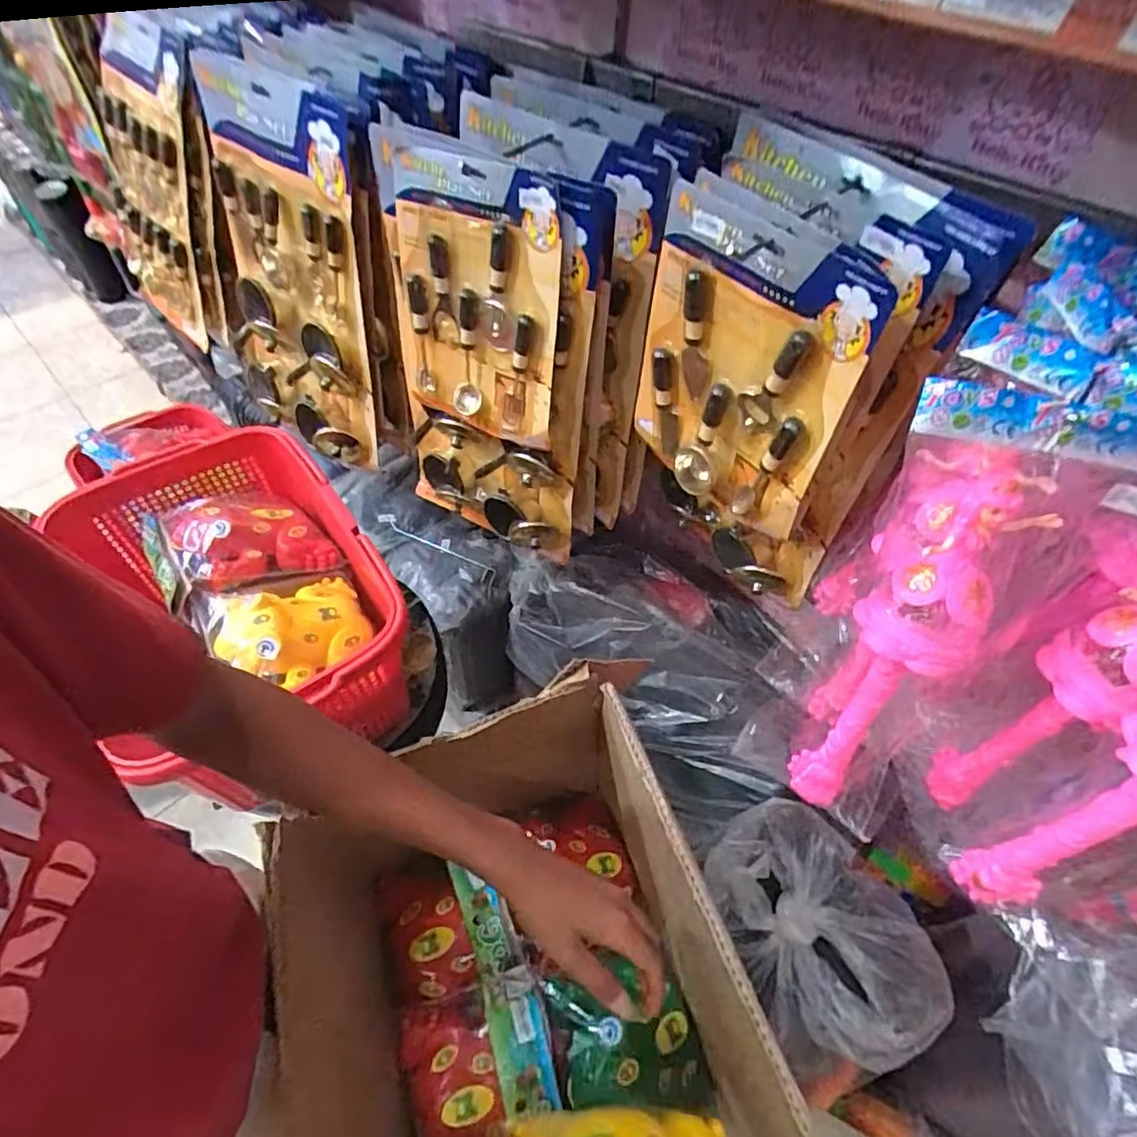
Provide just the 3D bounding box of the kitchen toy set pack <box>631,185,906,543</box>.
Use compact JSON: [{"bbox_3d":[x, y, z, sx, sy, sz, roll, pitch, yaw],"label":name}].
[{"bbox_3d":[0.142,-0.168,0.553,0.043,0.259,0.215,-26,58,-21],"label":"kitchen toy set pack"}]

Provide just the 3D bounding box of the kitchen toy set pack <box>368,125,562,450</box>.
[{"bbox_3d":[-0.103,-0.289,0.672,0.225,0.297,0.030,19,37,26],"label":"kitchen toy set pack"}]

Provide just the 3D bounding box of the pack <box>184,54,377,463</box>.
[{"bbox_3d":[-0.402,-0.402,0.860,0.323,0.458,0.047,31,42,17],"label":"pack"}]

